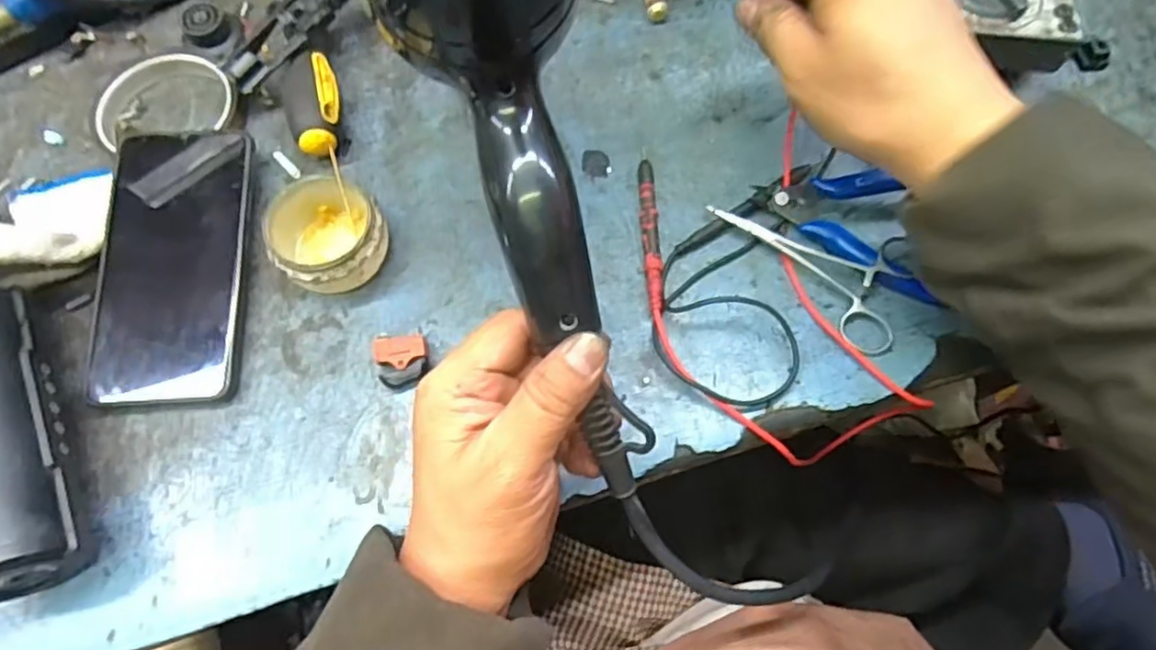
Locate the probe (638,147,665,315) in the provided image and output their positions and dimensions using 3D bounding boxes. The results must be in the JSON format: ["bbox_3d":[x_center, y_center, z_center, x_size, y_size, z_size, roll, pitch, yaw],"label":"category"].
[{"bbox_3d":[0.042,-0.056,0.393,0.010,0.009,0.109,-2,68,0],"label":"probe"}]

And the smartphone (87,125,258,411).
[{"bbox_3d":[-0.226,-0.036,0.372,0.077,0.013,0.159,-3,74,0],"label":"smartphone"}]

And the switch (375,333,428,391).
[{"bbox_3d":[-0.095,0.020,0.360,0.028,0.015,0.028,-3,68,-1],"label":"switch"}]

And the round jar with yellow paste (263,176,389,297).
[{"bbox_3d":[-0.144,-0.050,0.376,0.073,0.038,0.059,35,72,14],"label":"round jar with yellow paste"}]

